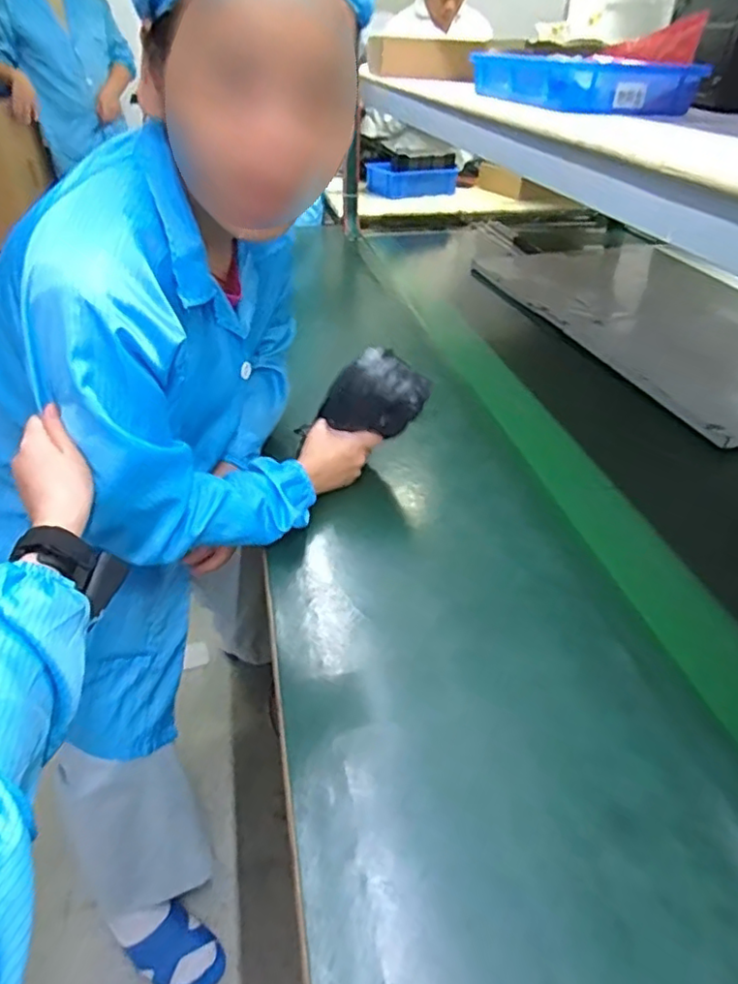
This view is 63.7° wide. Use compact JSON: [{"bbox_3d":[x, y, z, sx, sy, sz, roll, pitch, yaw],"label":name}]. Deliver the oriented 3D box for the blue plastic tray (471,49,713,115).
[{"bbox_3d":[0.352,-0.691,1.005,0.238,0.059,0.326,-9,38,-14],"label":"blue plastic tray"}]

